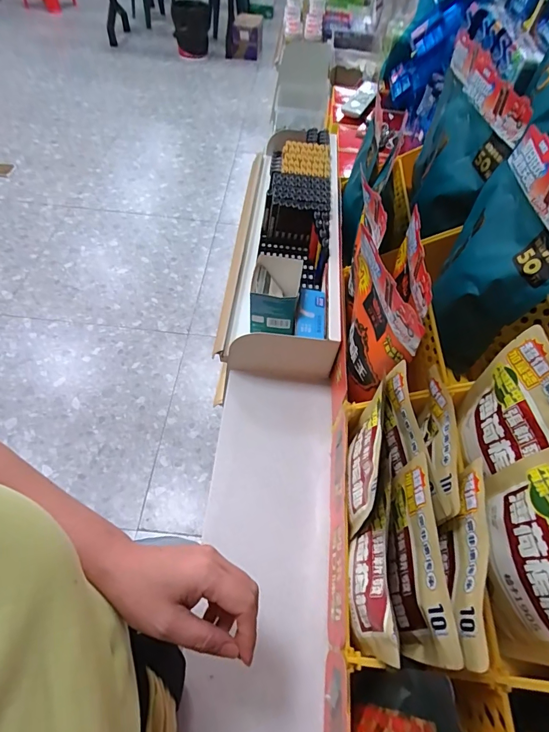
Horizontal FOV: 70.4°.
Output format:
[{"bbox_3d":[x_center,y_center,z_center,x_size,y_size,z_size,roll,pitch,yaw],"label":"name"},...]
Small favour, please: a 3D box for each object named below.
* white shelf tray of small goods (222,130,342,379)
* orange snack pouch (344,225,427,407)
[{"bbox_3d":[0.026,-0.260,0.723,0.176,0.104,0.587,6,55,0],"label":"white shelf tray of small goods"},{"bbox_3d":[0.107,-0.045,0.447,0.026,0.165,0.148,-4,55,-7],"label":"orange snack pouch"}]

